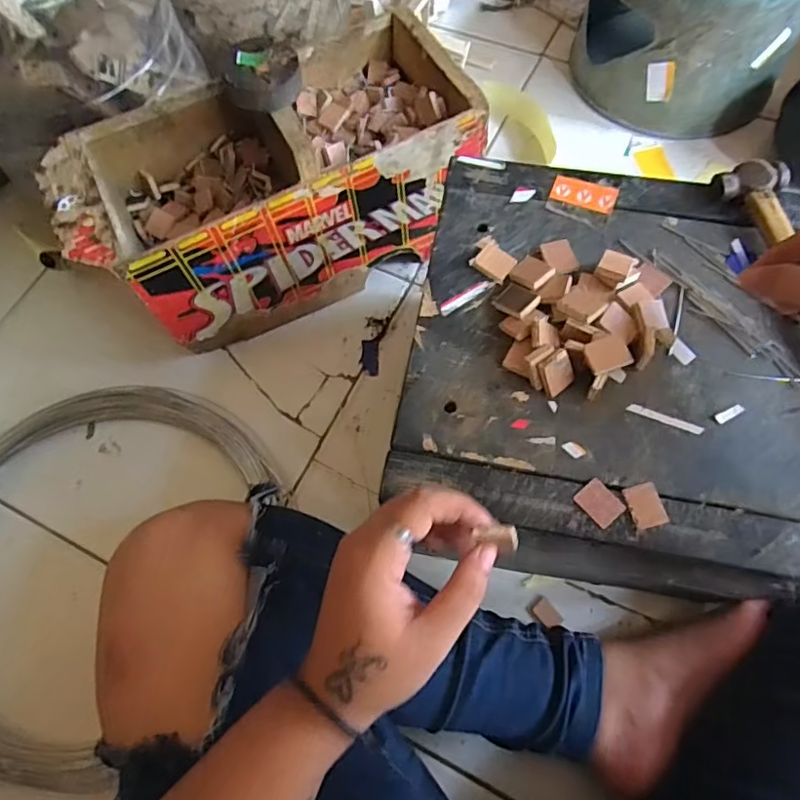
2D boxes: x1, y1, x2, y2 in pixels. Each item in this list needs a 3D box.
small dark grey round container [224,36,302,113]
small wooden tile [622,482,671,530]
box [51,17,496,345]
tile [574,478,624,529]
[{"bbox_3d":[-0.109,-0.262,0.456,0.059,0.031,0.059,-1,68,3],"label":"small dark grey round container"},{"bbox_3d":[0.143,0.061,0.327,0.020,0.004,0.025,-14,68,-2],"label":"small wooden tile"},{"bbox_3d":[-0.119,-0.207,0.574,0.370,0.178,0.173,-26,69,-7],"label":"box"},{"bbox_3d":[0.117,0.060,0.328,0.019,0.004,0.025,-38,71,-11],"label":"tile"}]

